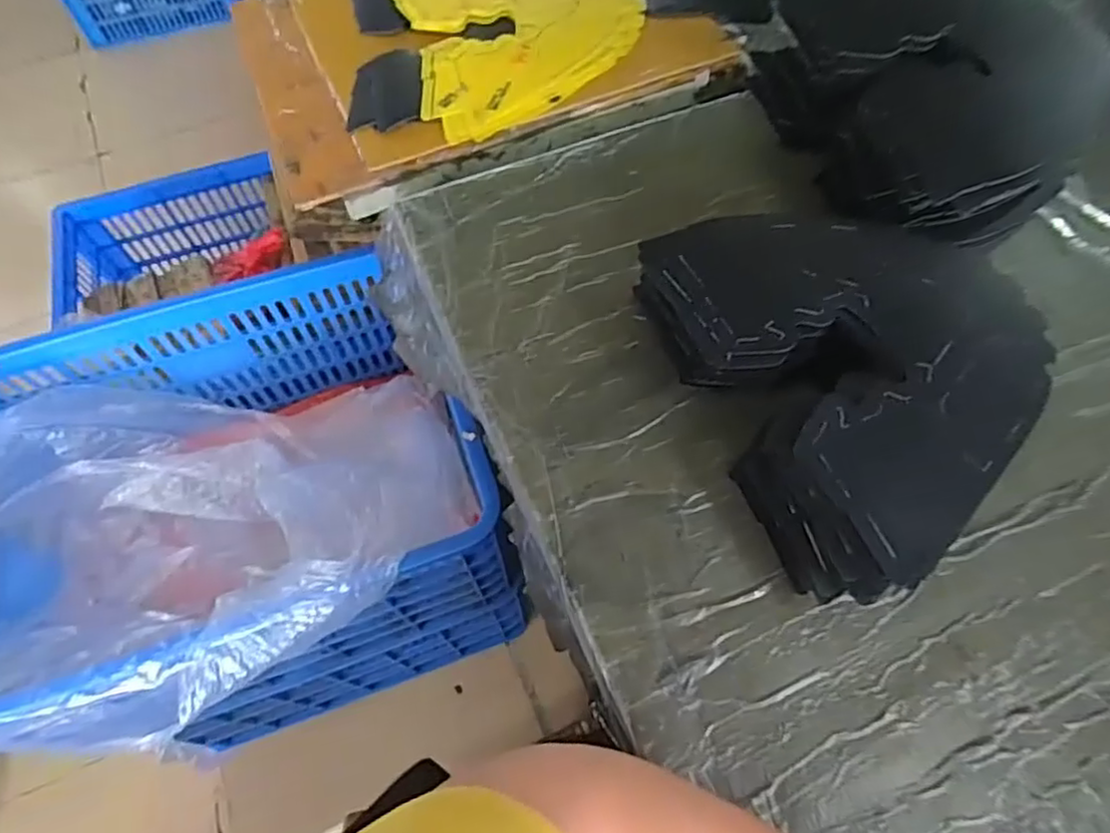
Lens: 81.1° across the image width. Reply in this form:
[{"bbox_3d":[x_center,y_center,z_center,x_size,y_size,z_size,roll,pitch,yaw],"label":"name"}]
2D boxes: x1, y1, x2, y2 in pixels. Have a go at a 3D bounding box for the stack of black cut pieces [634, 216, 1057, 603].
[{"bbox_3d":[0.209,-0.037,0.450,0.213,0.082,0.267,-22,65,-11],"label":"stack of black cut pieces"}]

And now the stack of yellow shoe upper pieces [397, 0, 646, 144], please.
[{"bbox_3d":[-0.036,-0.414,0.687,0.250,0.017,0.267,-19,64,-10],"label":"stack of yellow shoe upper pieces"}]

